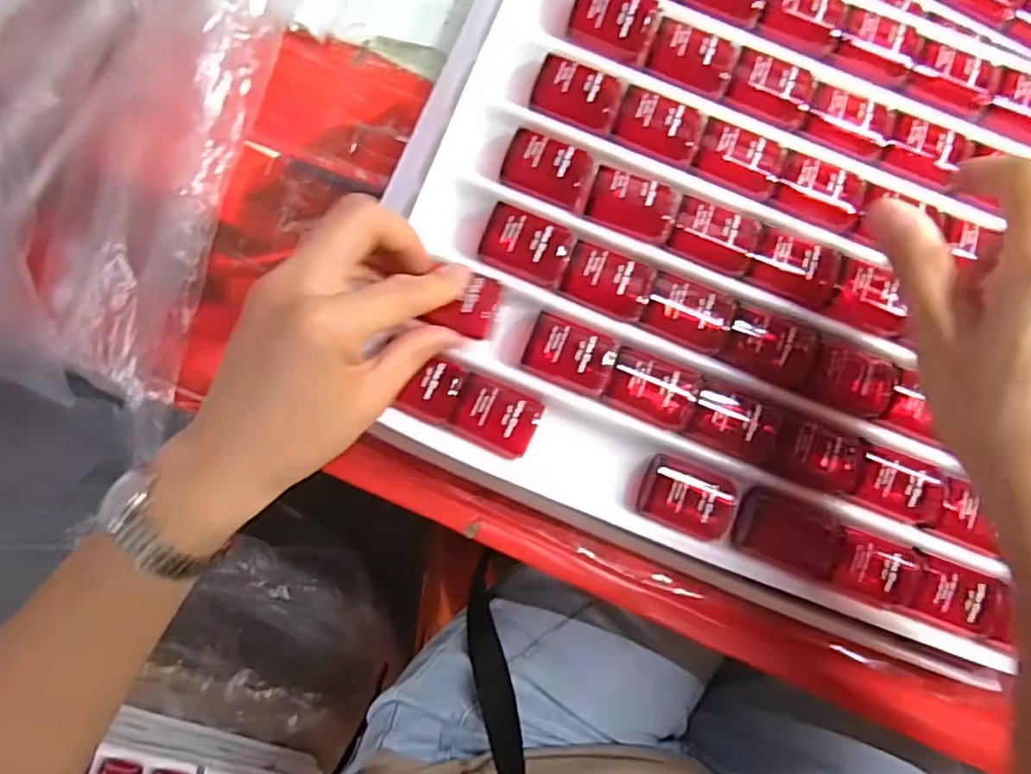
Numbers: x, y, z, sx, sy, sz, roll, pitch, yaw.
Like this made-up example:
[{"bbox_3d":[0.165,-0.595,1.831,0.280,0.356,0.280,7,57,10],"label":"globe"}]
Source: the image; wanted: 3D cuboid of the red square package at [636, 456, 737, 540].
[{"bbox_3d":[0.083,0.054,0.296,0.047,0.013,0.032,22,86,-1],"label":"red square package"}]

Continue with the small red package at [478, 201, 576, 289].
[{"bbox_3d":[0.006,-0.069,0.298,0.041,0.009,0.030,20,82,-1],"label":"small red package"}]

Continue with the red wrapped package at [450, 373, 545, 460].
[{"bbox_3d":[-0.009,0.014,0.293,0.039,0.012,0.031,19,86,-1],"label":"red wrapped package"}]

